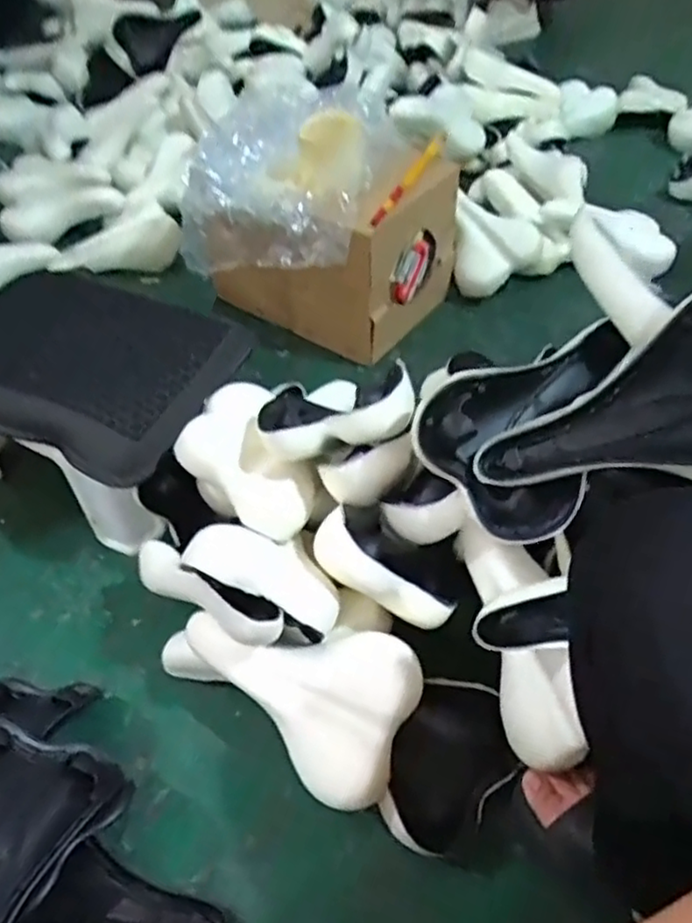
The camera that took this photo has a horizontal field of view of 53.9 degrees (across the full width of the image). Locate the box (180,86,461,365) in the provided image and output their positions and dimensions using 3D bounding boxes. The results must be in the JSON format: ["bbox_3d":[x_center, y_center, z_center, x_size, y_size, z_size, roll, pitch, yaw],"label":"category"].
[{"bbox_3d":[-0.030,-0.405,1.134,0.368,0.298,0.356,23,54,21],"label":"box"}]

